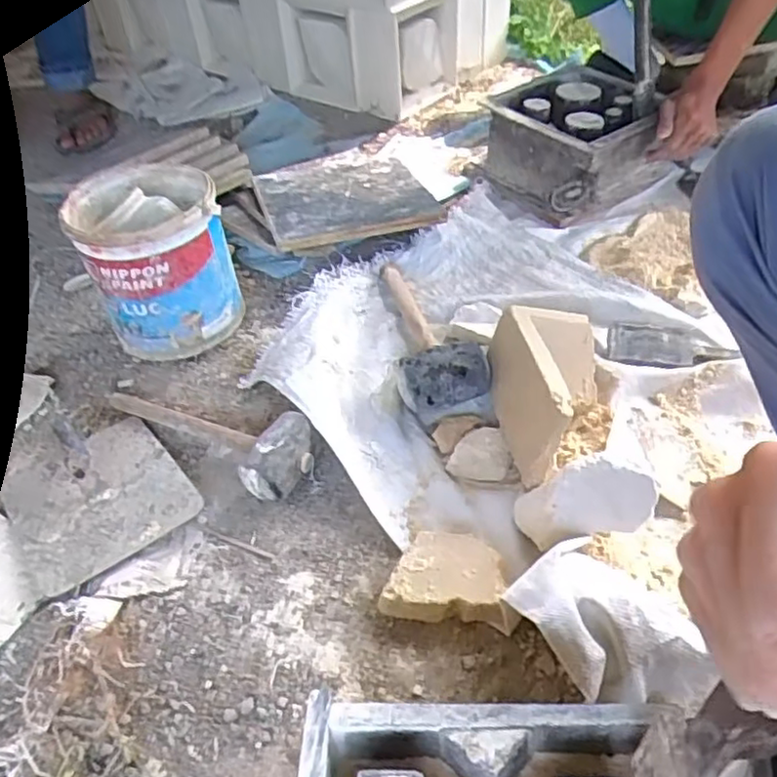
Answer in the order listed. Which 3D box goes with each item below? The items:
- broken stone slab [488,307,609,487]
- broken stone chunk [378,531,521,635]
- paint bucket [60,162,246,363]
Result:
[{"bbox_3d":[0.191,0.006,0.726,0.131,0.107,0.191,4,37,-16],"label":"broken stone slab"},{"bbox_3d":[0.057,0.170,0.606,0.113,0.030,0.080,1,45,11],"label":"broken stone chunk"},{"bbox_3d":[-0.287,-0.159,0.866,0.163,0.191,0.177,-17,45,-8],"label":"paint bucket"}]

